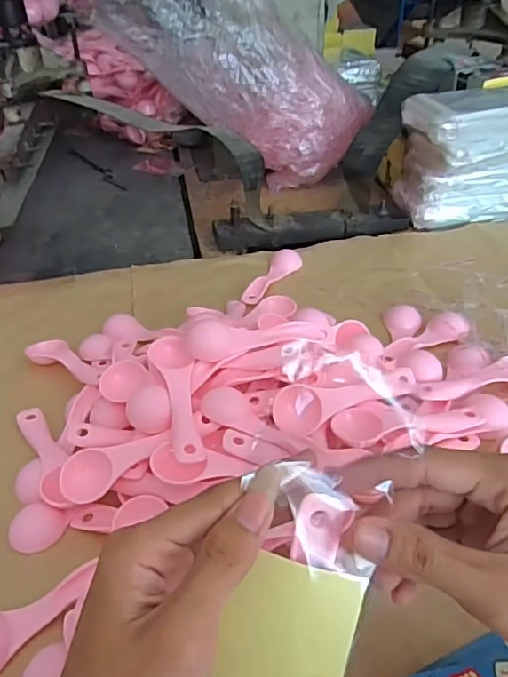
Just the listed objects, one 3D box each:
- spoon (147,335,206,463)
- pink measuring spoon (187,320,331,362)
[{"bbox_3d":[-0.051,0.038,0.380,0.028,0.022,0.108,-13,39,-13],"label":"spoon"},{"bbox_3d":[0.004,-0.002,0.408,0.105,0.017,0.026,-5,38,-3],"label":"pink measuring spoon"}]

